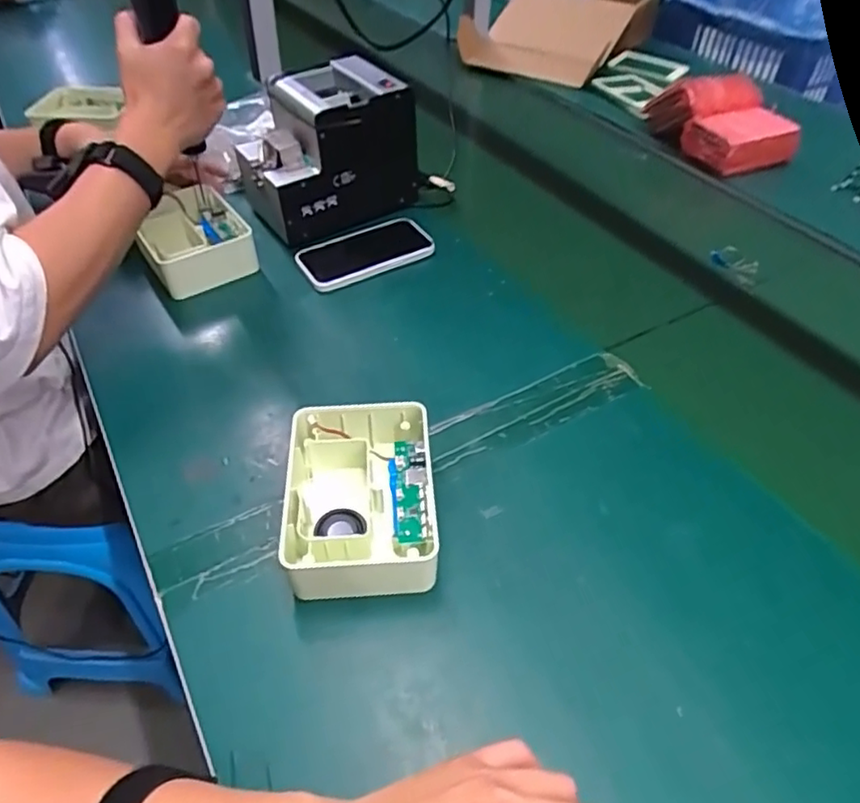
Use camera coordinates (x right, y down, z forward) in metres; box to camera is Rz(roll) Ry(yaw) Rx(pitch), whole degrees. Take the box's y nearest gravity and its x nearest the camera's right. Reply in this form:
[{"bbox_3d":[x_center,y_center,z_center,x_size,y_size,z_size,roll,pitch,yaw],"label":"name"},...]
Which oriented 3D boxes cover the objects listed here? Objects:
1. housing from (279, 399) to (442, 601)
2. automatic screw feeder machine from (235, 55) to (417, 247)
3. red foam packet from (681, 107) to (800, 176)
[{"bbox_3d":[-0.052,0.072,0.464,0.107,0.051,0.143,-4,46,-4],"label":"housing"},{"bbox_3d":[-0.123,-0.289,0.742,0.190,0.168,0.112,-27,52,-26],"label":"automatic screw feeder machine"},{"bbox_3d":[0.455,-0.379,0.909,0.143,0.066,0.094,-17,48,-16],"label":"red foam packet"}]

